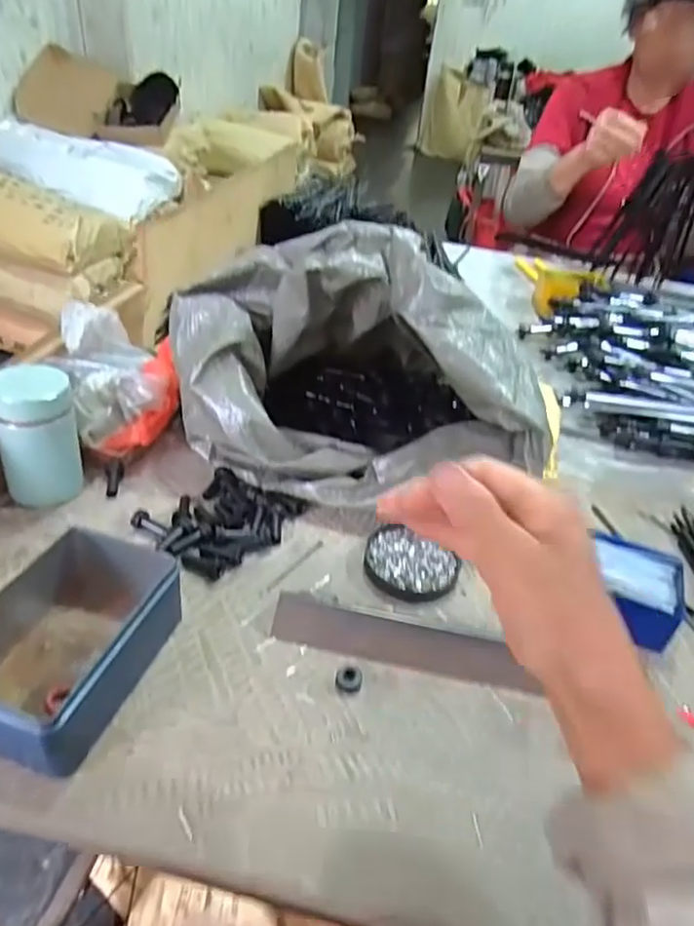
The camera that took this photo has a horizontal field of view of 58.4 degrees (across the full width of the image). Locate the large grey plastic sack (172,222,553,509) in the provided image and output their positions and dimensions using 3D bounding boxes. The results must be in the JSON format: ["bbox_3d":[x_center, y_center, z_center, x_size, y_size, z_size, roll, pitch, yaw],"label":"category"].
[{"bbox_3d":[0.004,-0.100,0.601,0.319,0.215,0.281,-4,38,-14],"label":"large grey plastic sack"}]

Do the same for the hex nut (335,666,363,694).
[{"bbox_3d":[0.002,0.156,0.448,0.019,0.010,0.017,5,37,-3],"label":"hex nut"}]

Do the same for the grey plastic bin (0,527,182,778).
[{"bbox_3d":[-0.190,0.122,0.422,0.101,0.065,0.142,16,38,11],"label":"grey plastic bin"}]

